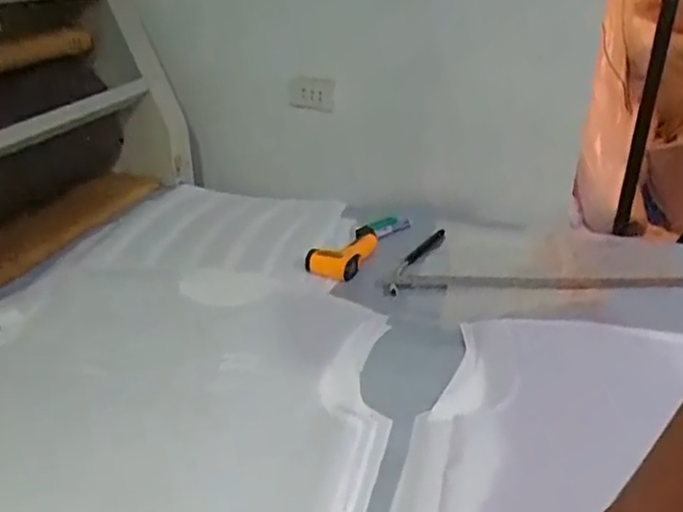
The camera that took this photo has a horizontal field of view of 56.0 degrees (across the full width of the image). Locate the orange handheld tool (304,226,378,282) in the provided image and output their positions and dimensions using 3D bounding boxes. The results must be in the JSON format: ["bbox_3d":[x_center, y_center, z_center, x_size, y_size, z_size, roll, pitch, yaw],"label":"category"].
[{"bbox_3d":[0.010,-0.005,1.132,0.094,0.050,0.178,11,29,20],"label":"orange handheld tool"}]

